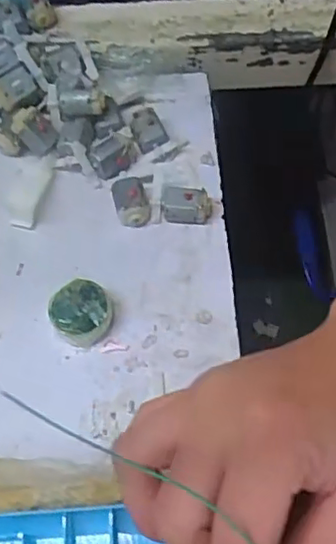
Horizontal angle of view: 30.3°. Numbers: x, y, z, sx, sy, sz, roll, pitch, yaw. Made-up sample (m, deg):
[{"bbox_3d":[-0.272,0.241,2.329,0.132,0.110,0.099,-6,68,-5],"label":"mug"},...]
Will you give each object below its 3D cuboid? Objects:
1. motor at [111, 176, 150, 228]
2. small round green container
[{"bbox_3d":[-0.023,-0.043,0.373,0.020,0.017,0.031,-17,64,-9],"label":"motor"},{"bbox_3d":[-0.048,0.021,0.341,0.033,0.017,0.034,0,63,0],"label":"small round green container"}]

